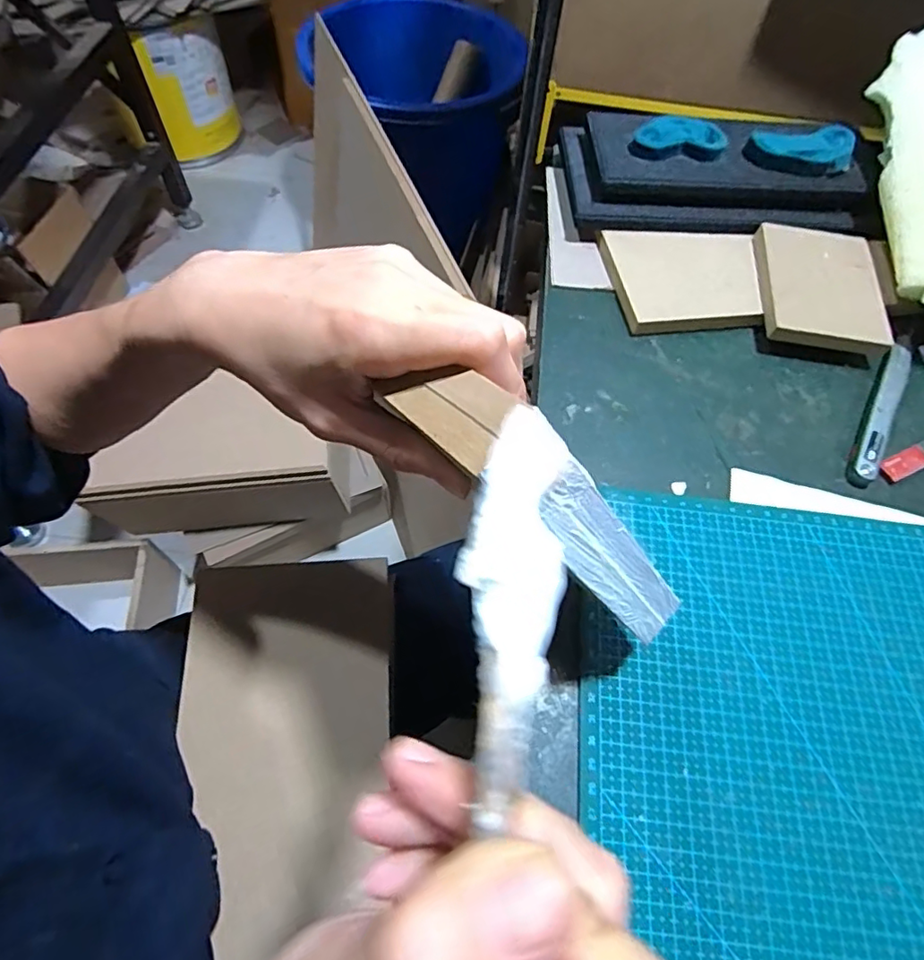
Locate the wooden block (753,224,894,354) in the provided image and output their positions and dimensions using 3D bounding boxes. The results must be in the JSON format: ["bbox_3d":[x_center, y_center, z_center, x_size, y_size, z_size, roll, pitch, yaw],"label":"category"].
[{"bbox_3d":[0.258,-0.141,0.405,0.084,0.010,0.108,7,62,2],"label":"wooden block"}]

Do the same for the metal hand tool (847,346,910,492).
[{"bbox_3d":[0.276,-0.044,0.368,0.017,0.009,0.122,30,64,12],"label":"metal hand tool"}]

